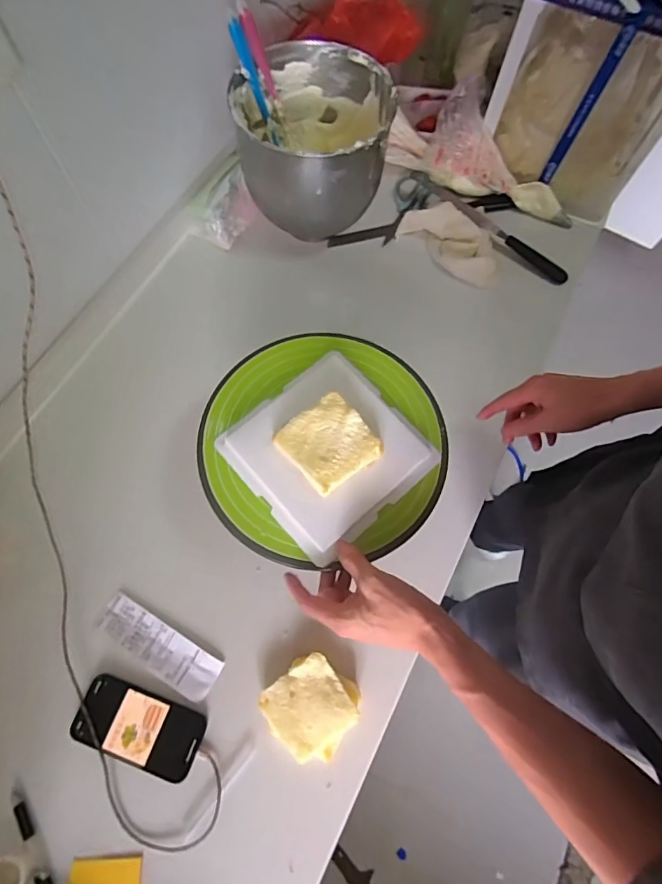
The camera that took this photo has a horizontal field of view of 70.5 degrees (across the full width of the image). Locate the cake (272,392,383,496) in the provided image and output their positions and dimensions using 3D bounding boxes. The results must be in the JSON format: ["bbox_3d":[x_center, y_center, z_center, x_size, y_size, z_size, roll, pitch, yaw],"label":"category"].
[{"bbox_3d":[-0.003,0.005,0.528,0.089,0.040,0.089,-35,75,-14],"label":"cake"}]

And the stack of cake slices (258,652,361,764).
[{"bbox_3d":[-0.024,0.315,0.562,0.100,0.028,0.100,37,73,11],"label":"stack of cake slices"}]

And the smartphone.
[{"bbox_3d":[-0.227,0.337,0.555,0.146,0.006,0.073,20,71,5],"label":"smartphone"}]

